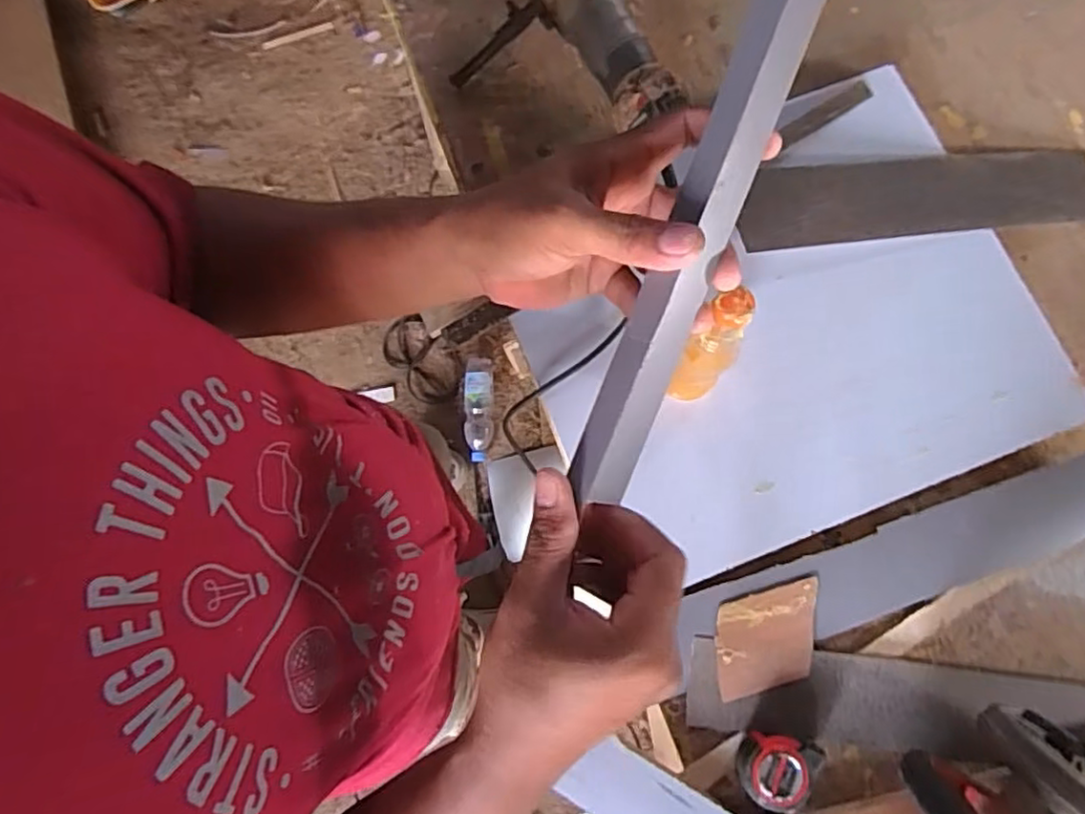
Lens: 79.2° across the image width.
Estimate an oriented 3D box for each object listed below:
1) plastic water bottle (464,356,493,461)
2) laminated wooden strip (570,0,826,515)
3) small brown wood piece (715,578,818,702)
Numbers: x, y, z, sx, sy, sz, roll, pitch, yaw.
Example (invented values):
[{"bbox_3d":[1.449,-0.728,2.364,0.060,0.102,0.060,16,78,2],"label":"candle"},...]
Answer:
[{"bbox_3d":[-0.148,0.002,1.521,0.067,0.065,0.237,0,76,0],"label":"plastic water bottle"},{"bbox_3d":[0.124,-0.211,0.302,0.030,0.025,0.546,22,97,5],"label":"laminated wooden strip"},{"bbox_3d":[0.223,0.232,0.648,0.113,0.006,0.095,-12,86,-4],"label":"small brown wood piece"}]

